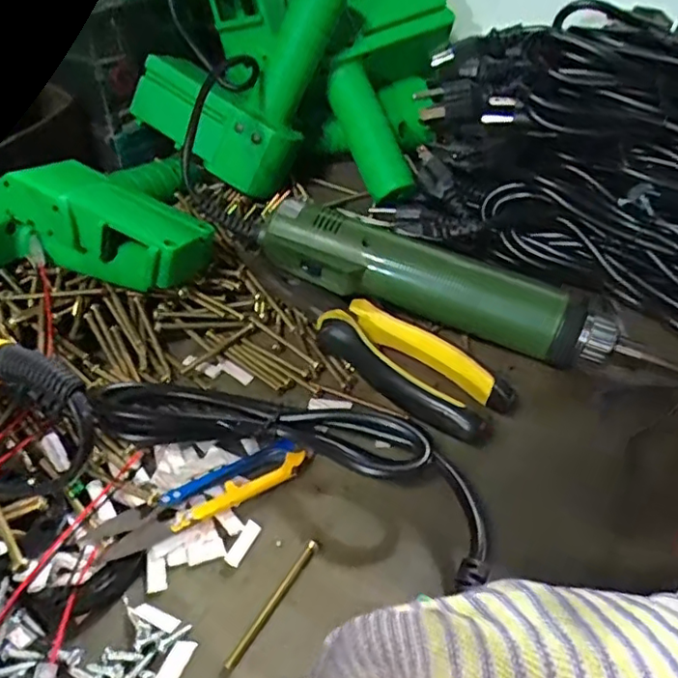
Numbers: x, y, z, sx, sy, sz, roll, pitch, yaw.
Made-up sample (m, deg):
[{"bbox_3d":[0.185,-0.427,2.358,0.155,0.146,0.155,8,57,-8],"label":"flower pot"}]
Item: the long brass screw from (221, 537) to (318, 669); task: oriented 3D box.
[{"bbox_3d":[-0.025,0.104,0.238,0.004,0.006,0.057,27,48,18],"label":"long brass screw"}]

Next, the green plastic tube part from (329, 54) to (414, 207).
[{"bbox_3d":[0.023,-0.148,0.433,0.033,0.026,0.099,-22,89,-26],"label":"green plastic tube part"}]

